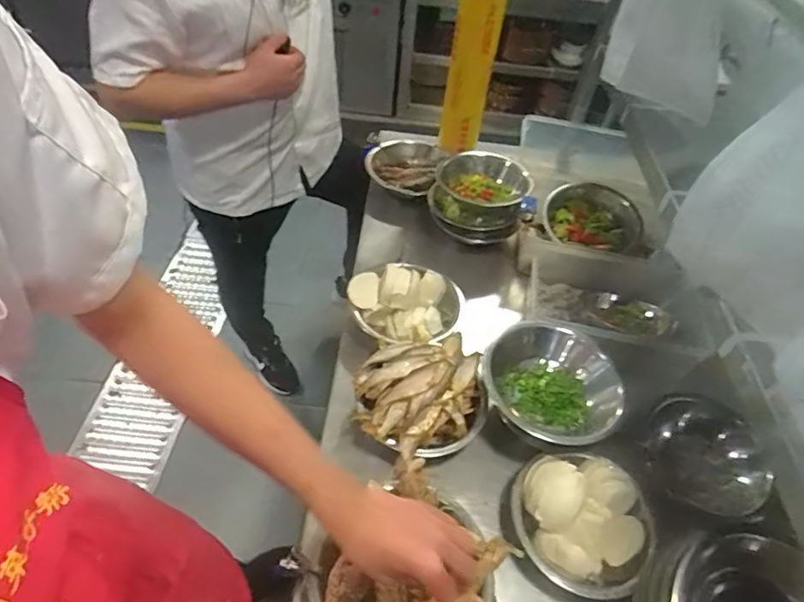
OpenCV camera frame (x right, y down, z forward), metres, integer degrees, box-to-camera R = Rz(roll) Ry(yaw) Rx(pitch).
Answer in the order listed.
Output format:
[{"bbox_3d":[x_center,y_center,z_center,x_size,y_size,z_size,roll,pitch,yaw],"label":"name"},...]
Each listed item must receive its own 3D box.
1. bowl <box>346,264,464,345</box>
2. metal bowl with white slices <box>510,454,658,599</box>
[{"bbox_3d":[-0.001,0.006,0.960,0.180,0.090,0.183,3,47,-3],"label":"bowl"},{"bbox_3d":[0.237,0.285,0.706,0.177,0.075,0.171,3,47,-3],"label":"metal bowl with white slices"}]

